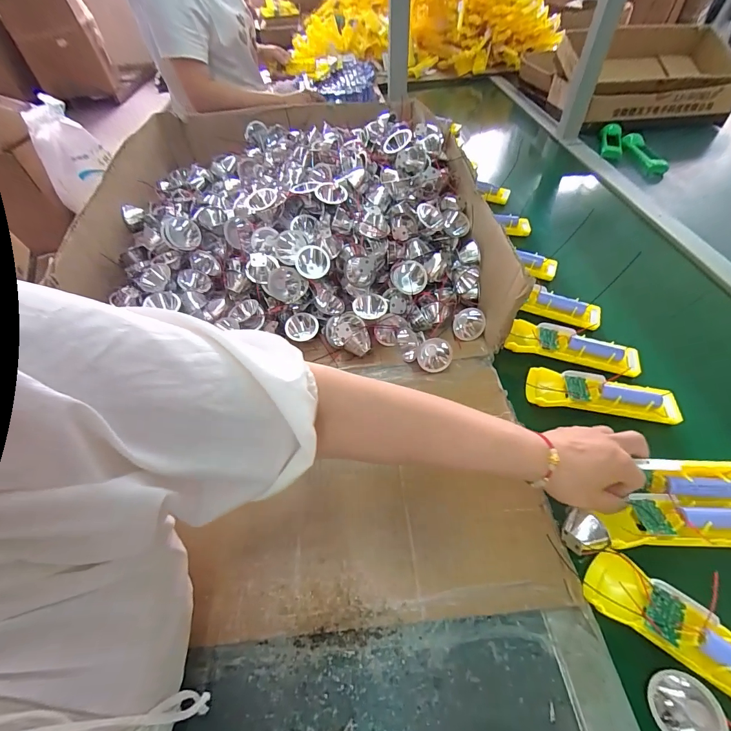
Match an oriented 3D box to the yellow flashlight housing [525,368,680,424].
[{"bbox_3d":[0.275,0.033,0.432,0.162,0.022,0.050,7,52,9],"label":"yellow flashlight housing"}]

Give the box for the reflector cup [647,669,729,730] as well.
[{"bbox_3d":[0.226,0.249,0.266,0.051,0.030,0.044,3,51,6],"label":"reflector cup"}]

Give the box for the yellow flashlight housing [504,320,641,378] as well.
[{"bbox_3d":[0.270,-0.026,0.478,0.158,0.021,0.044,14,53,15],"label":"yellow flashlight housing"}]

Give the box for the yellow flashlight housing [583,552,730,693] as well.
[{"bbox_3d":[0.263,0.215,0.289,0.157,0.030,0.050,28,58,24],"label":"yellow flashlight housing"}]

